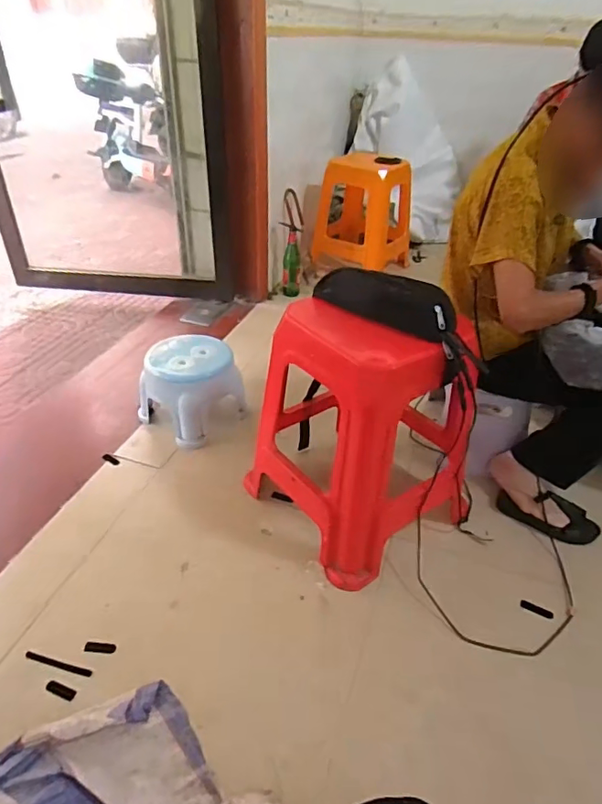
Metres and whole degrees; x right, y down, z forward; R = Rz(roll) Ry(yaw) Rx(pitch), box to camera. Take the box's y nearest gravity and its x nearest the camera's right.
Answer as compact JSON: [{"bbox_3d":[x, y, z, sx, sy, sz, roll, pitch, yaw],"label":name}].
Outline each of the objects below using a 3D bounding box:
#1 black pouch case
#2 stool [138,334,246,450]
[{"bbox_3d":[0.151,-0.194,0.967,0.286,0.075,0.051,25,42,28],"label":"black pouch case"},{"bbox_3d":[-0.301,-0.040,1.427,0.240,0.199,0.231,27,43,29],"label":"stool"}]

